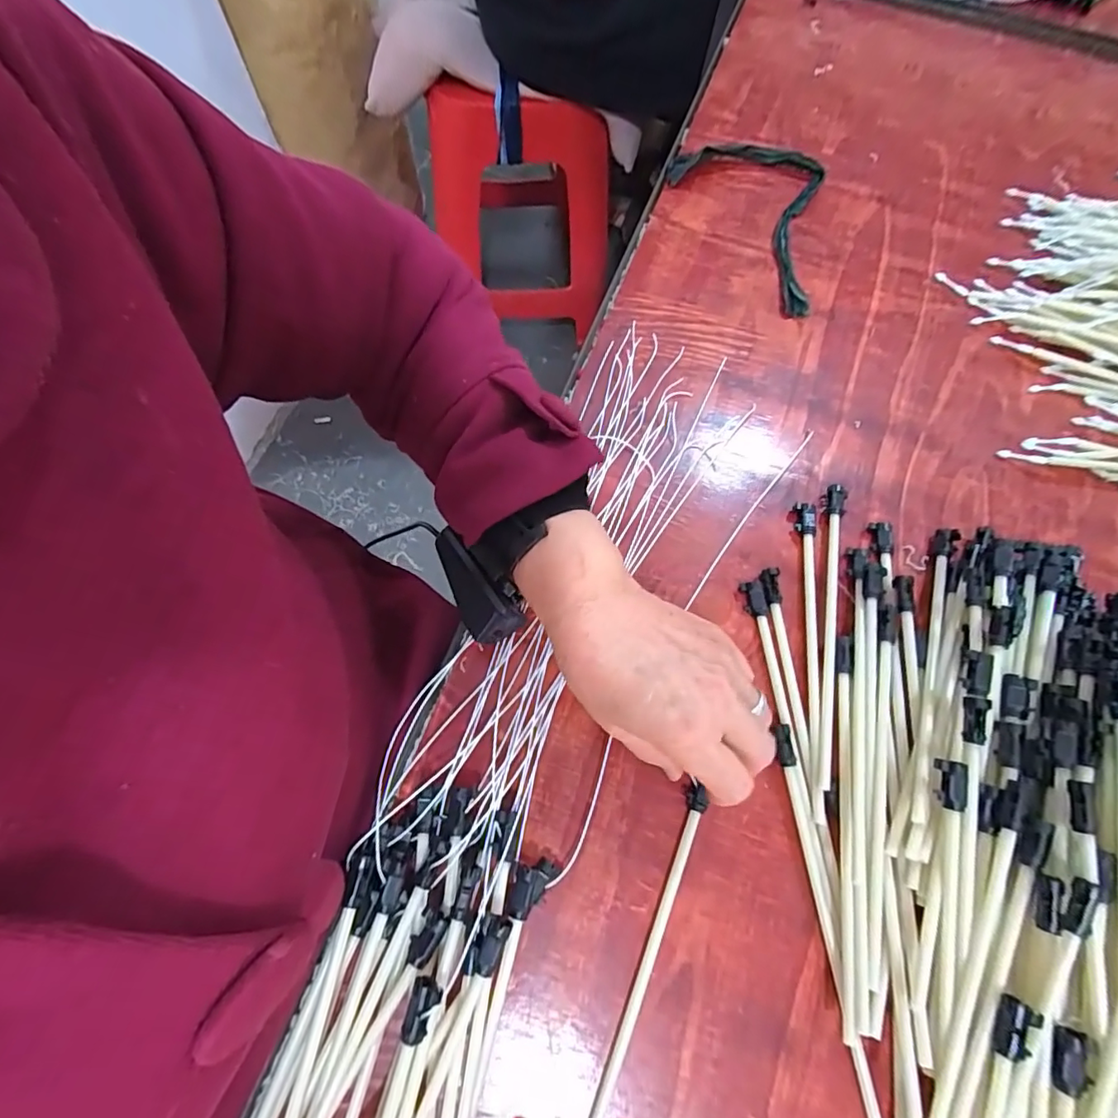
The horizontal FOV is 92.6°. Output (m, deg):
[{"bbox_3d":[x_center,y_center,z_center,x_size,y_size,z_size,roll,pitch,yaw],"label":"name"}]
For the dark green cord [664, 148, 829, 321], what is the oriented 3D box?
[{"bbox_3d":[0.196,-0.304,0.472,0.124,0.014,0.195,-28,72,-13],"label":"dark green cord"}]

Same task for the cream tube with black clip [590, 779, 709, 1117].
[{"bbox_3d":[0.041,0.212,0.271,0.010,0.009,0.189,23,70,7],"label":"cream tube with black clip"}]

